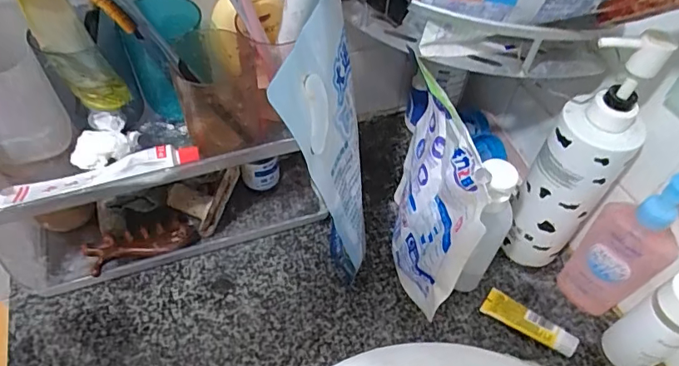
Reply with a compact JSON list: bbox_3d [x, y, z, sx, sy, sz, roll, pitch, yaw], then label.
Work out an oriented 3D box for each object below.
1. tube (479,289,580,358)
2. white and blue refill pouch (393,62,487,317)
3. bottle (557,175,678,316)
[{"bbox_3d":[0.193,0.141,0.500,0.093,0.021,0.028,30,56,20],"label":"tube"},{"bbox_3d":[0.084,0.015,0.472,0.040,0.215,0.163,-2,51,-5],"label":"white and blue refill pouch"},{"bbox_3d":[0.264,0.063,0.459,0.044,0.182,0.069,-32,59,-25],"label":"bottle"}]

